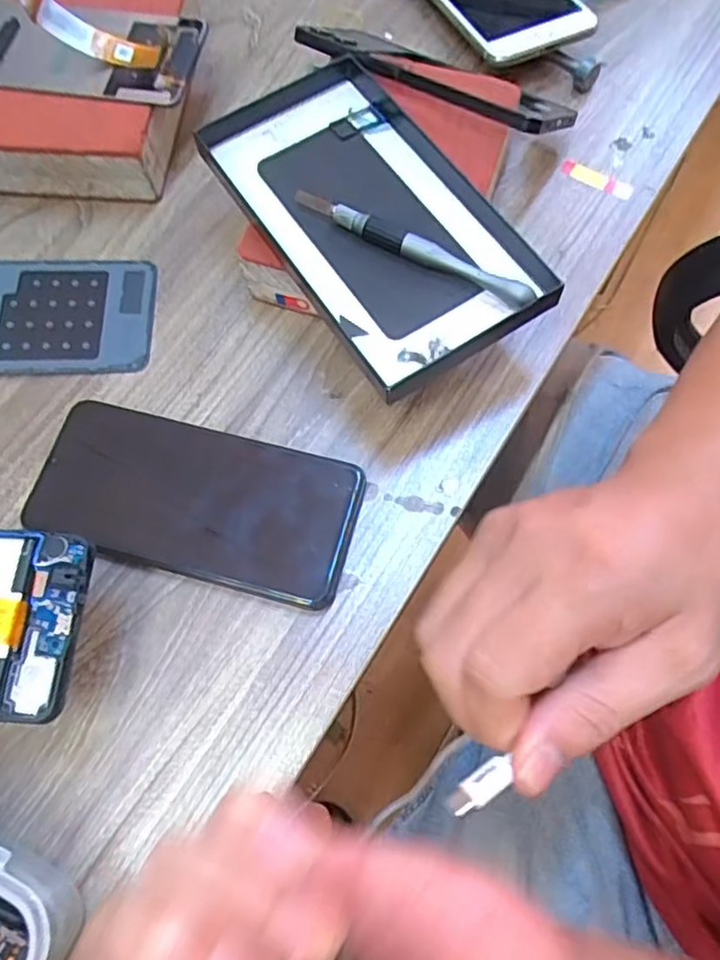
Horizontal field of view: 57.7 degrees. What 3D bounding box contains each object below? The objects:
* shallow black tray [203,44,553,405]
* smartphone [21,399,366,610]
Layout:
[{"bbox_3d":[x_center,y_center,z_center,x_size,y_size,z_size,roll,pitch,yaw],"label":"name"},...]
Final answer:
[{"bbox_3d":[0.005,-0.136,0.340,0.104,0.021,0.195,-29,71,-9],"label":"shallow black tray"},{"bbox_3d":[-0.082,0.009,0.329,0.160,0.014,0.075,14,70,7],"label":"smartphone"}]

